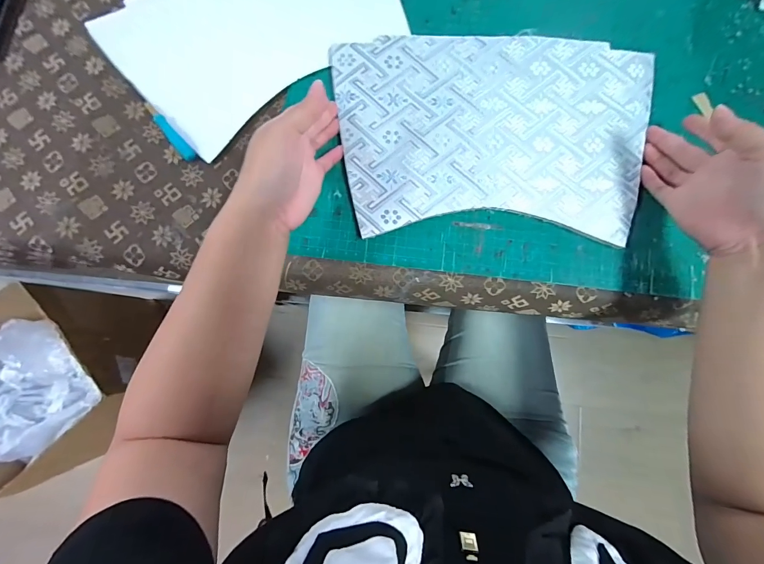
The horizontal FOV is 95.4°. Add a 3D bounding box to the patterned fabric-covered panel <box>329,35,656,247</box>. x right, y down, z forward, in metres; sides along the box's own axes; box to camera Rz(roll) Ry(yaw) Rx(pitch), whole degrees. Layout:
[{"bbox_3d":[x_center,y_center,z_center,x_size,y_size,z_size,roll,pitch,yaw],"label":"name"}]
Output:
[{"bbox_3d":[0.112,-0.155,0.359,0.314,0.006,0.213,2,82,1],"label":"patterned fabric-covered panel"}]

